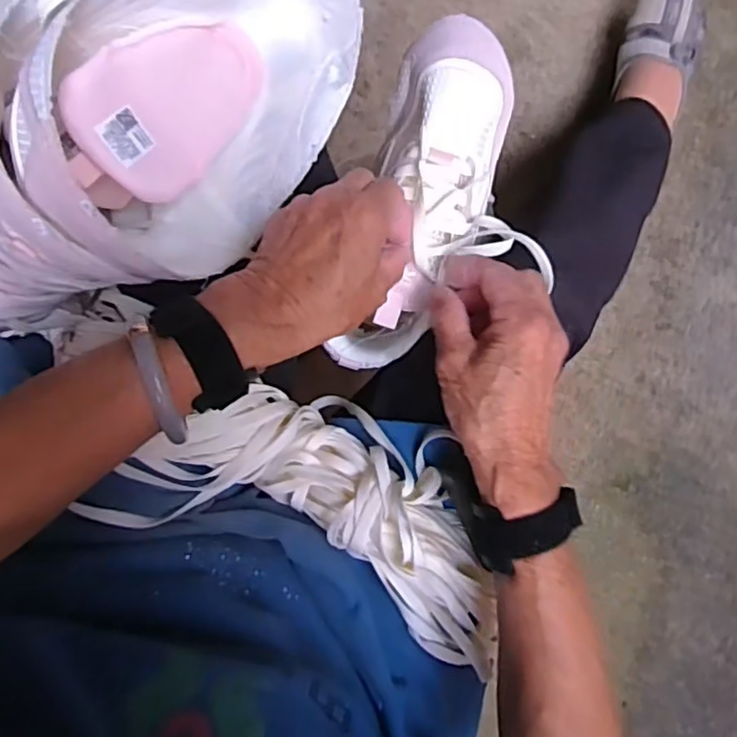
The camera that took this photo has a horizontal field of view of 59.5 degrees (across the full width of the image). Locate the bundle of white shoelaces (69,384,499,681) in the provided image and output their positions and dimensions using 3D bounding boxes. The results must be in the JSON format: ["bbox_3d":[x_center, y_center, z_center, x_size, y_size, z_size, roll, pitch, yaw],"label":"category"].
[{"bbox_3d":[-0.019,0.084,0.419,0.258,0.066,0.121,25,94,-2],"label":"bundle of white shoelaces"}]

